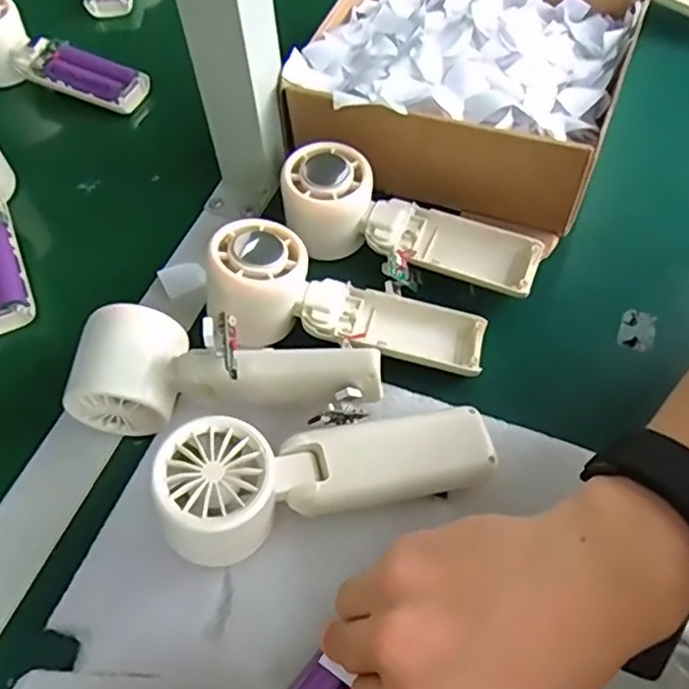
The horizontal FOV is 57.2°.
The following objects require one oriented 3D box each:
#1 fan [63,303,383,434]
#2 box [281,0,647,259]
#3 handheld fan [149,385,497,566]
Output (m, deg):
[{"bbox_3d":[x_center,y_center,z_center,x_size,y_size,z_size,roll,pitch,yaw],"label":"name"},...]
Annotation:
[{"bbox_3d":[-0.061,0.017,0.341,0.157,0.054,0.055,3,58,4],"label":"fan"},{"bbox_3d":[0.090,-0.202,0.459,0.203,0.075,0.232,20,60,14],"label":"box"},{"bbox_3d":[-0.010,0.062,0.315,0.161,0.050,0.053,-7,58,-19],"label":"handheld fan"}]

